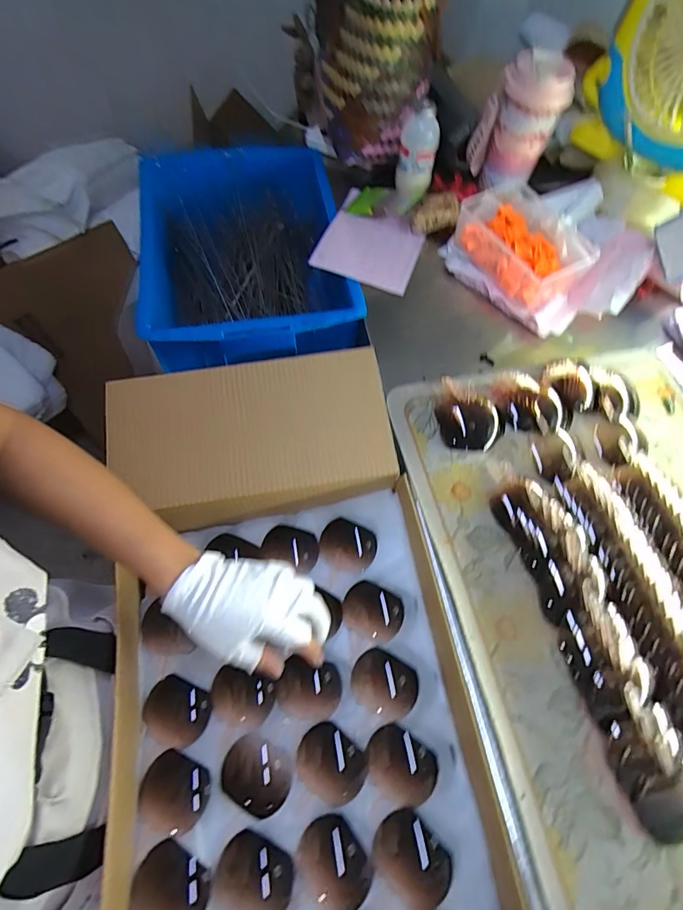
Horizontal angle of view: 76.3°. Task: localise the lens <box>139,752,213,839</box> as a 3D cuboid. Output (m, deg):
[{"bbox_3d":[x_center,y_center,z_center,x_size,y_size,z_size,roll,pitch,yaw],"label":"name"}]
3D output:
[{"bbox_3d":[-0.159,0.321,0.413,0.059,0.015,0.061,17,64,6],"label":"lens"}]

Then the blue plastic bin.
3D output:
[{"bbox_3d":[-0.160,-0.326,0.698,0.311,0.111,0.425,-8,64,-7],"label":"blue plastic bin"}]

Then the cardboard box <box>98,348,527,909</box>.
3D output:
[{"bbox_3d":[-0.054,0.181,0.401,0.323,0.183,0.608,-6,67,-6],"label":"cardboard box"}]

